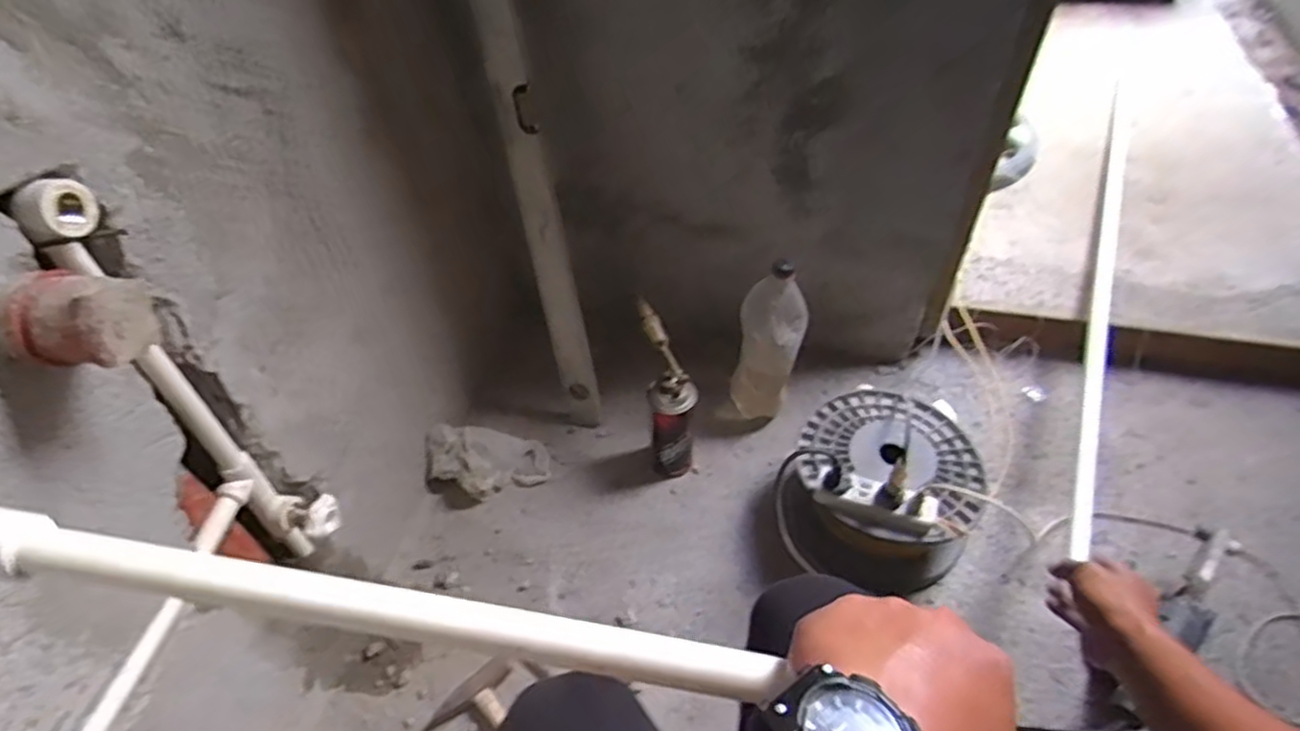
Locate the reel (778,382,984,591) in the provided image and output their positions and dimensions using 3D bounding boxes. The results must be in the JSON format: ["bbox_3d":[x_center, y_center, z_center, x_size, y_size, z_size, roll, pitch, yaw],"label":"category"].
[{"bbox_3d":[0.308,0.159,0.952,0.247,0.190,0.275,18,53,20],"label":"reel"}]

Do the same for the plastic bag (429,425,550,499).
[{"bbox_3d":[-0.251,0.142,1.067,0.182,0.083,0.092,-11,49,-5],"label":"plastic bag"}]

